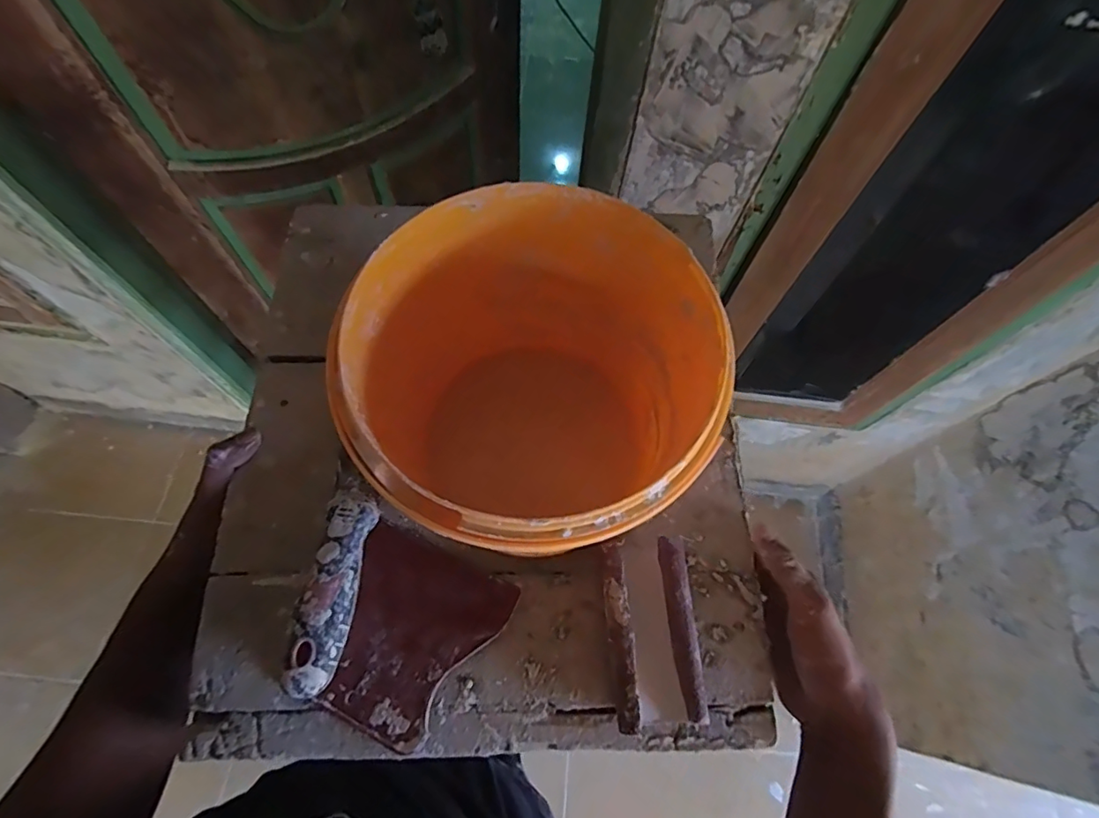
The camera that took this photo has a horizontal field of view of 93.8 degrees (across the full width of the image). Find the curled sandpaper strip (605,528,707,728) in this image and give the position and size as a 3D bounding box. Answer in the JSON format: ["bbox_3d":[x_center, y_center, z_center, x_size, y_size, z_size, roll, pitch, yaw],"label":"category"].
[{"bbox_3d":[0.057,0.126,0.299,0.048,0.028,0.100,-1,66,-4],"label":"curled sandpaper strip"}]

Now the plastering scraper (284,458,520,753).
[{"bbox_3d":[-0.102,0.115,0.299,0.130,0.028,0.105,31,68,10],"label":"plastering scraper"}]

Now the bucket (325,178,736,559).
[{"bbox_3d":[-0.010,0.004,0.278,0.160,0.161,0.159,1,66,-3],"label":"bucket"}]

